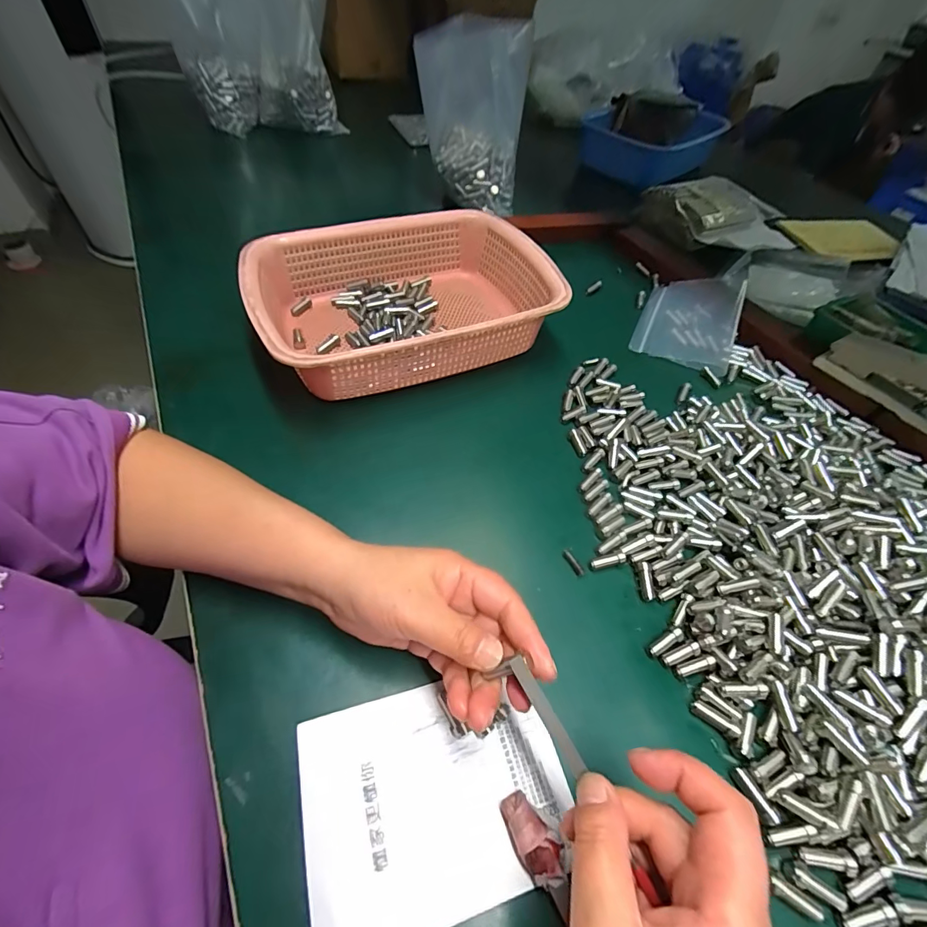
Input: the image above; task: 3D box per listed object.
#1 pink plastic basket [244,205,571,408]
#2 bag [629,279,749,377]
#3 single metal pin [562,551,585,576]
[{"bbox_3d":[-0.065,-0.175,0.474,0.298,0.090,0.241,-14,55,-15],"label":"pink plastic basket"},{"bbox_3d":[0.266,-0.174,0.512,0.105,0.031,0.139,21,54,11],"label":"bag"},{"bbox_3d":[0.084,0.076,0.331,0.005,0.006,0.021,-22,57,-20],"label":"single metal pin"}]

